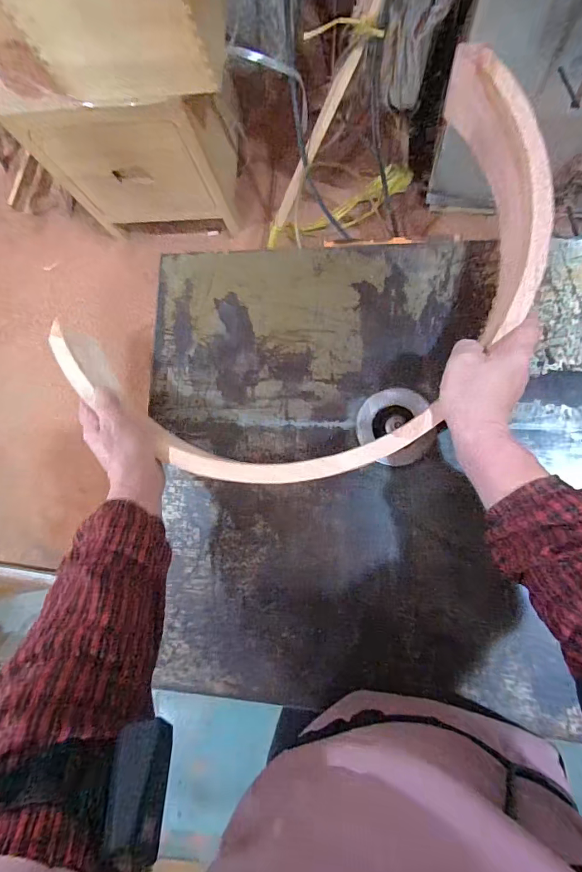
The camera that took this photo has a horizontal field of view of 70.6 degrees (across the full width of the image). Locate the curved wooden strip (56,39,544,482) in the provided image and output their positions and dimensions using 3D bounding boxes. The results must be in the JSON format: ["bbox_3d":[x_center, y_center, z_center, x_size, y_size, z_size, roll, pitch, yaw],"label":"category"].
[{"bbox_3d":[0.042,-0.166,0.458,0.565,0.085,0.365,-43,81,0],"label":"curved wooden strip"}]

